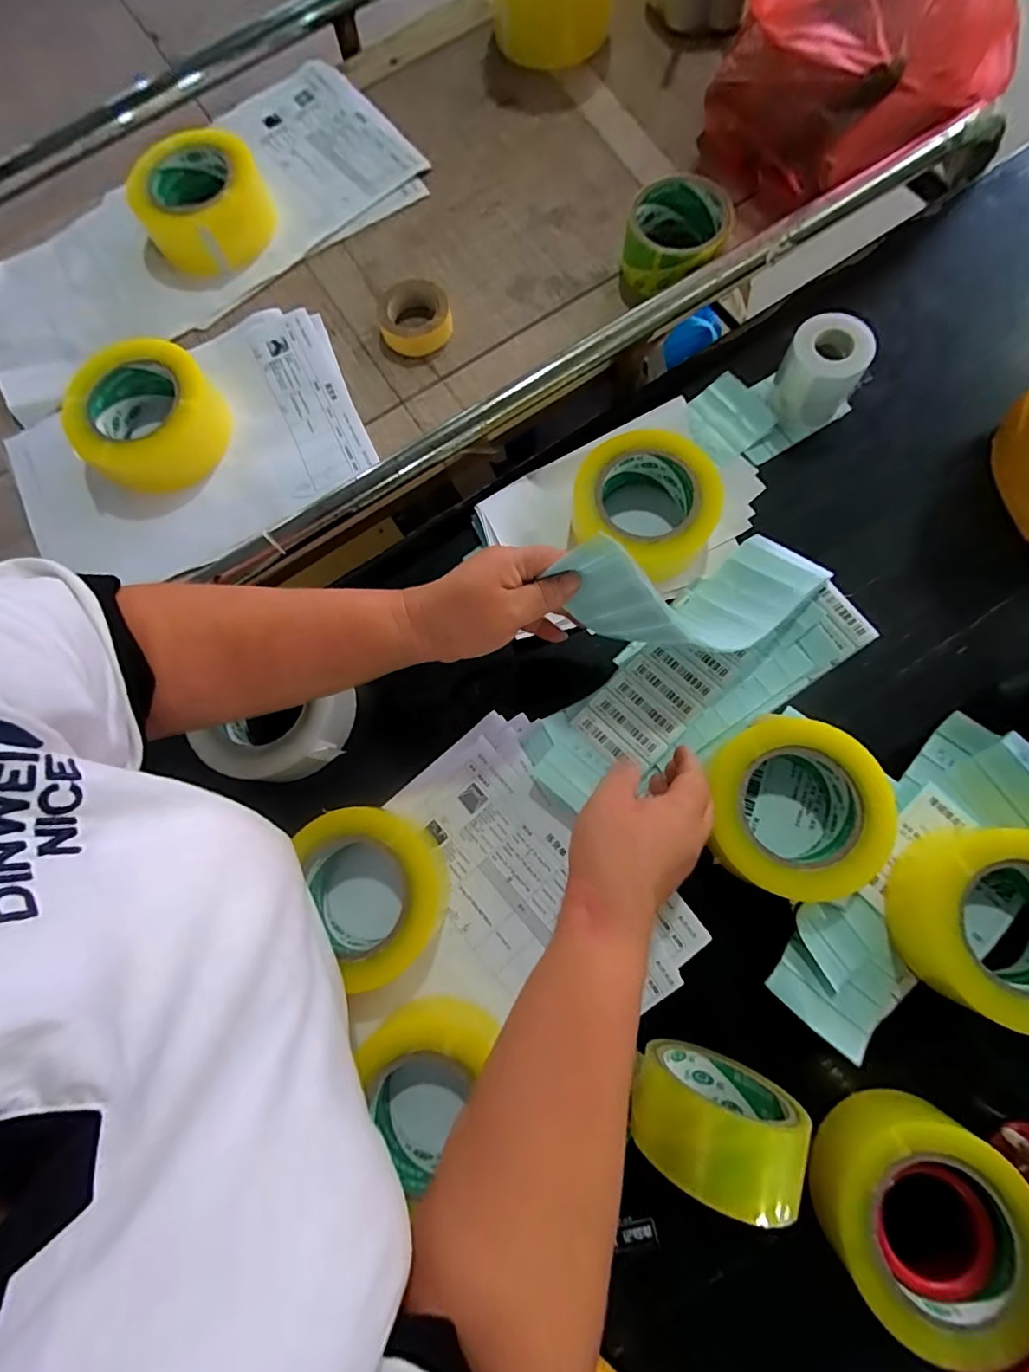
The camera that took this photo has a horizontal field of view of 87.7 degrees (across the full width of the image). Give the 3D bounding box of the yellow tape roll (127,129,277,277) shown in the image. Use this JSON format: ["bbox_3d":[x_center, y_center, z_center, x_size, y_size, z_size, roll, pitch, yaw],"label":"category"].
[{"bbox_3d":[-0.327,-0.503,0.555,0.123,0.068,0.117,-1,78,4],"label":"yellow tape roll"}]

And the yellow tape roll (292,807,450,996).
[{"bbox_3d":[-0.116,0.161,0.419,0.120,0.045,0.128,-1,76,4],"label":"yellow tape roll"}]

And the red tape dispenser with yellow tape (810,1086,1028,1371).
[{"bbox_3d":[0.279,0.336,0.346,0.130,0.060,0.157,36,83,11],"label":"red tape dispenser with yellow tape"}]

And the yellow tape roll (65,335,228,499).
[{"bbox_3d":[-0.335,-0.242,0.493,0.126,0.057,0.115,-1,78,4],"label":"yellow tape roll"}]

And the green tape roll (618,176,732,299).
[{"bbox_3d":[0.153,-0.423,0.517,0.094,0.049,0.106,19,80,8],"label":"green tape roll"}]

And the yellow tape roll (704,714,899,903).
[{"bbox_3d":[0.208,0.090,0.406,0.117,0.060,0.128,-1,78,4],"label":"yellow tape roll"}]

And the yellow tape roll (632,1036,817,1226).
[{"bbox_3d":[0.128,0.279,0.350,0.102,0.112,0.050,15,78,8],"label":"yellow tape roll"}]

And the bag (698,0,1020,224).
[{"bbox_3d":[0.312,-0.576,0.478,0.203,0.179,0.179,-33,77,-3],"label":"bag"}]

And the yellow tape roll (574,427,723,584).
[{"bbox_3d":[0.118,-0.161,0.482,0.121,0.066,0.115,-1,78,4],"label":"yellow tape roll"}]

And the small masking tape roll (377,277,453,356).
[{"bbox_3d":[-0.098,-0.361,0.528,0.069,0.023,0.071,-1,78,4],"label":"small masking tape roll"}]

